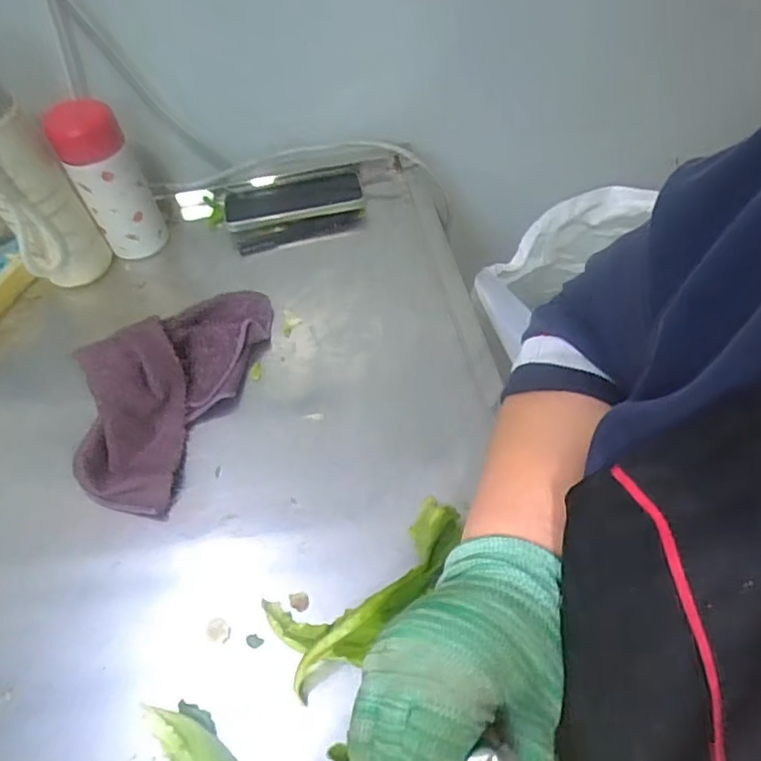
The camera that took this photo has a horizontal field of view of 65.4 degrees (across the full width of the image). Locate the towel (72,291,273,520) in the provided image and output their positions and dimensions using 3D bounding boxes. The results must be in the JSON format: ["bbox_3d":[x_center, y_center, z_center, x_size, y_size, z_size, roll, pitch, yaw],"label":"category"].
[{"bbox_3d":[-0.191,-0.004,0.537,0.113,0.055,0.241,16,59,15],"label":"towel"}]

